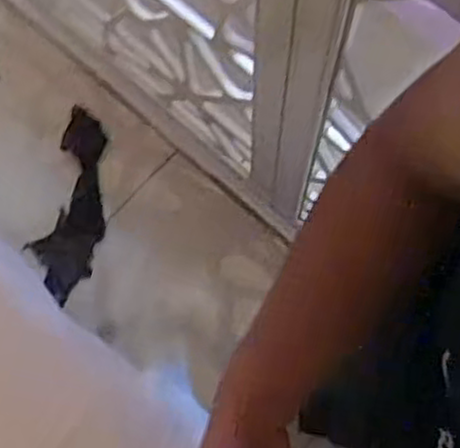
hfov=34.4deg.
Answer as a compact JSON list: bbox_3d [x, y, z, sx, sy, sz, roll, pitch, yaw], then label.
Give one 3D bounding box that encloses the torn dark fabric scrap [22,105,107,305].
[{"bbox_3d":[-0.294,-0.043,1.413,0.125,0.022,0.360,12,74,5],"label":"torn dark fabric scrap"}]

